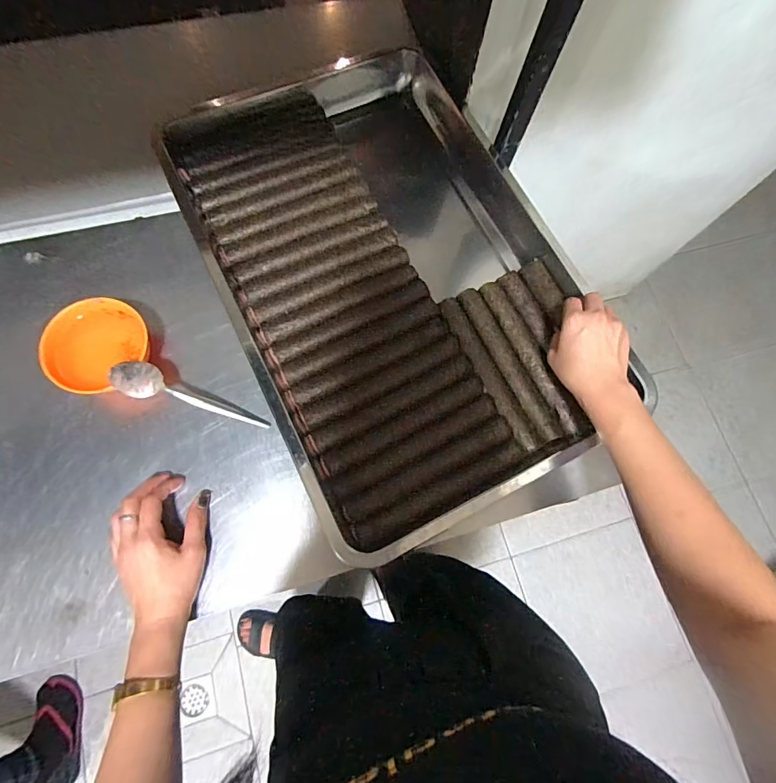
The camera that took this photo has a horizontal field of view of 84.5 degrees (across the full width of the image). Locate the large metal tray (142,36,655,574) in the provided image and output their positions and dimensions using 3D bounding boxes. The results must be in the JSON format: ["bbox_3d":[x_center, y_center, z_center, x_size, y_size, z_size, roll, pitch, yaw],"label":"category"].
[{"bbox_3d":[0.001,-0.156,0.519,0.384,0.062,0.590,-25,78,-7],"label":"large metal tray"}]

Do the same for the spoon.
[{"bbox_3d":[-0.213,0.007,0.465,0.163,0.026,0.036,23,75,-22],"label":"spoon"}]

